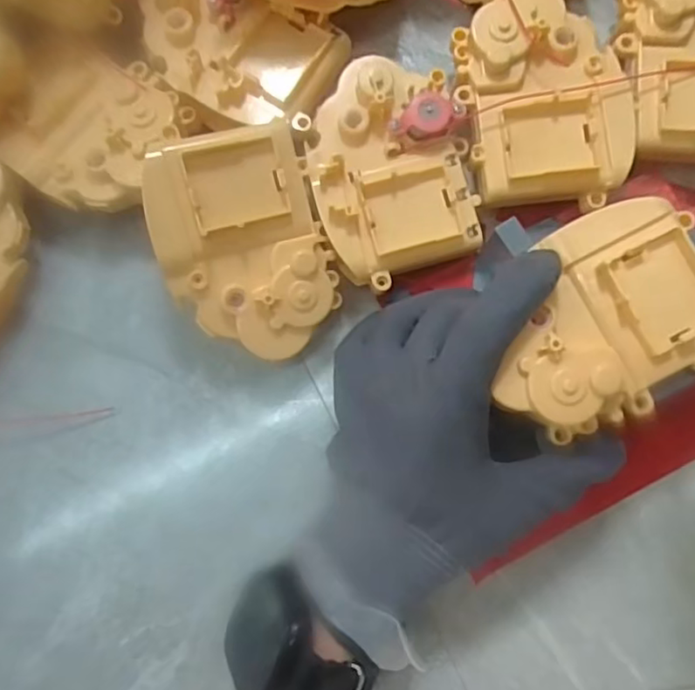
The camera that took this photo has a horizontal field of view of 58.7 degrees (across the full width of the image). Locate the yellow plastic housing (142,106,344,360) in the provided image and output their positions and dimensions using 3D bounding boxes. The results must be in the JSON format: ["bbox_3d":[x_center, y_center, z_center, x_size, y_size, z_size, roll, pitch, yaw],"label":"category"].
[{"bbox_3d":[-0.045,-0.042,0.269,0.068,0.025,0.095,-20,100,-11],"label":"yellow plastic housing"}]

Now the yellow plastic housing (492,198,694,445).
[{"bbox_3d":[0.097,-0.010,0.234,0.091,0.019,0.075,-22,90,-1],"label":"yellow plastic housing"}]

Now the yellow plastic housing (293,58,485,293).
[{"bbox_3d":[0.019,-0.080,0.276,0.070,0.018,0.095,-15,82,0],"label":"yellow plastic housing"}]

